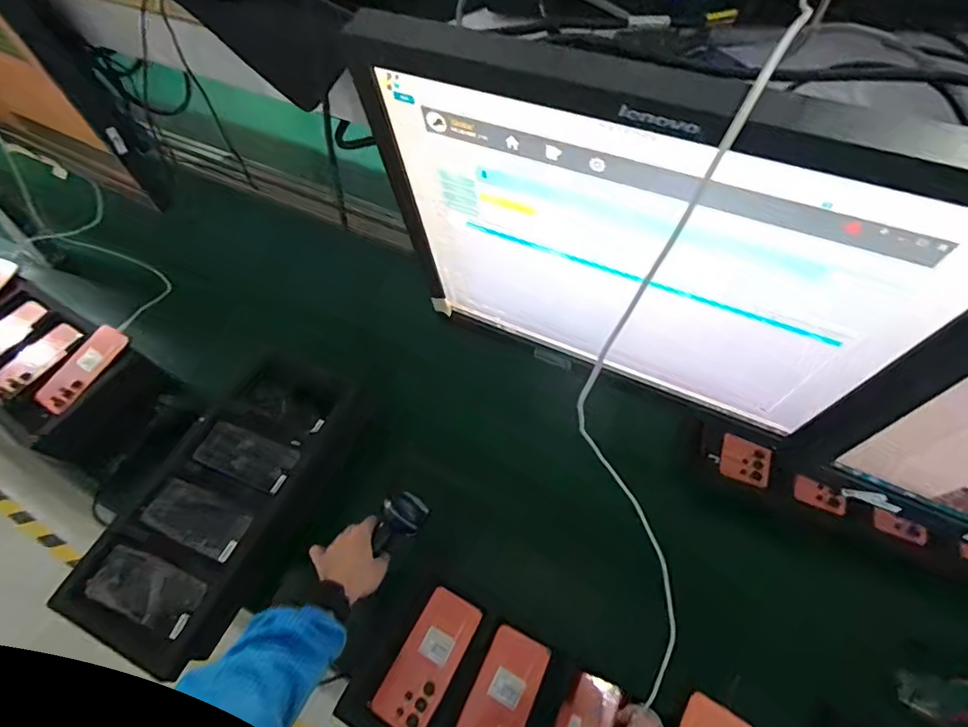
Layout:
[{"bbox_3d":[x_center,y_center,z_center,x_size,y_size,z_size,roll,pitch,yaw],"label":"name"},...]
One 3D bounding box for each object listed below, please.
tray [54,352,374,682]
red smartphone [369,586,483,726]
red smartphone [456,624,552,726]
[{"bbox_3d":[-0.411,0.204,0.810,0.271,0.060,0.477,20,59,16],"label":"tray"},{"bbox_3d":[-0.075,0.398,0.677,0.077,0.007,0.168,24,60,18],"label":"red smartphone"},{"bbox_3d":[0.020,0.436,0.644,0.076,0.010,0.169,22,59,17],"label":"red smartphone"}]

